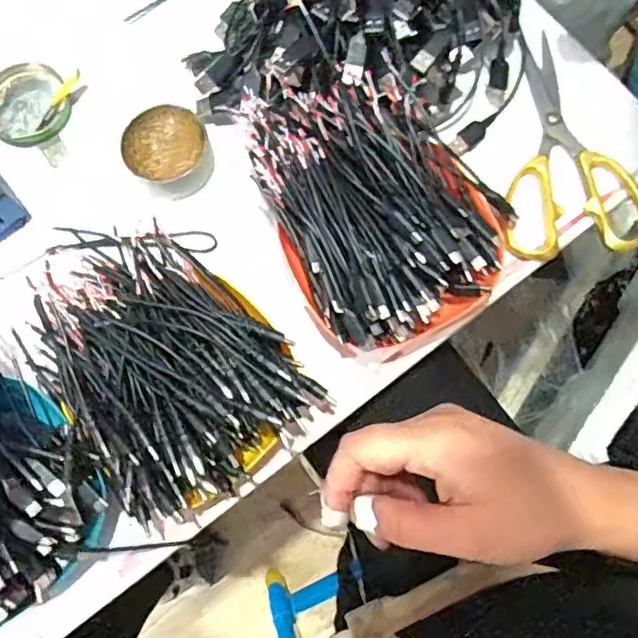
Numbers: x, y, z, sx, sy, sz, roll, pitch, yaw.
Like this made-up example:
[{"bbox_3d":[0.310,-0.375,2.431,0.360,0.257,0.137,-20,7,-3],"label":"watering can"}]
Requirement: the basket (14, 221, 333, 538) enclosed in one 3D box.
[{"bbox_3d":[-0.103,0.026,0.391,0.140,0.066,0.183,-37,79,-6],"label":"basket"}]

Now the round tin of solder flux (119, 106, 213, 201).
[{"bbox_3d":[-0.112,-0.126,0.458,0.060,0.026,0.062,0,77,2],"label":"round tin of solder flux"}]

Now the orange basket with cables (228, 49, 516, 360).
[{"bbox_3d":[0.041,-0.084,0.410,0.149,0.055,0.197,-22,78,-3],"label":"orange basket with cables"}]

